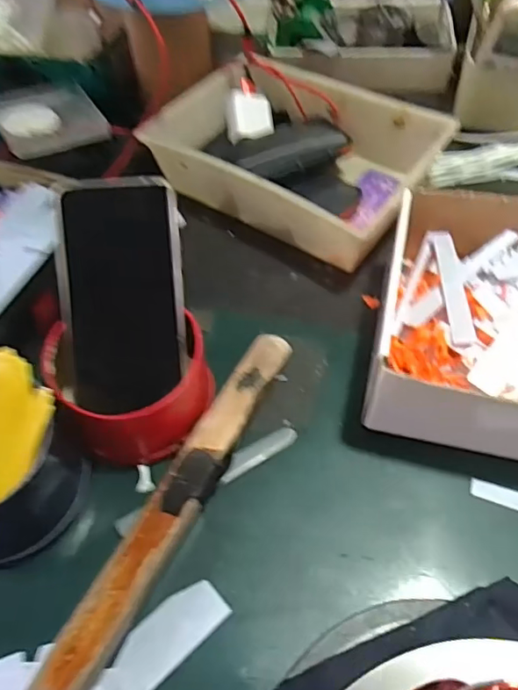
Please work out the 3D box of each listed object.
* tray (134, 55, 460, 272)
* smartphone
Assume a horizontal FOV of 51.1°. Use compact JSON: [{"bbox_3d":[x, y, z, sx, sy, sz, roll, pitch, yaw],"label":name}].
[{"bbox_3d":[0.033,-0.181,0.511,0.252,0.059,0.165,32,63,22],"label":"tray"},{"bbox_3d":[-0.091,-0.032,0.361,0.081,0.007,0.151,0,98,2],"label":"smartphone"}]

